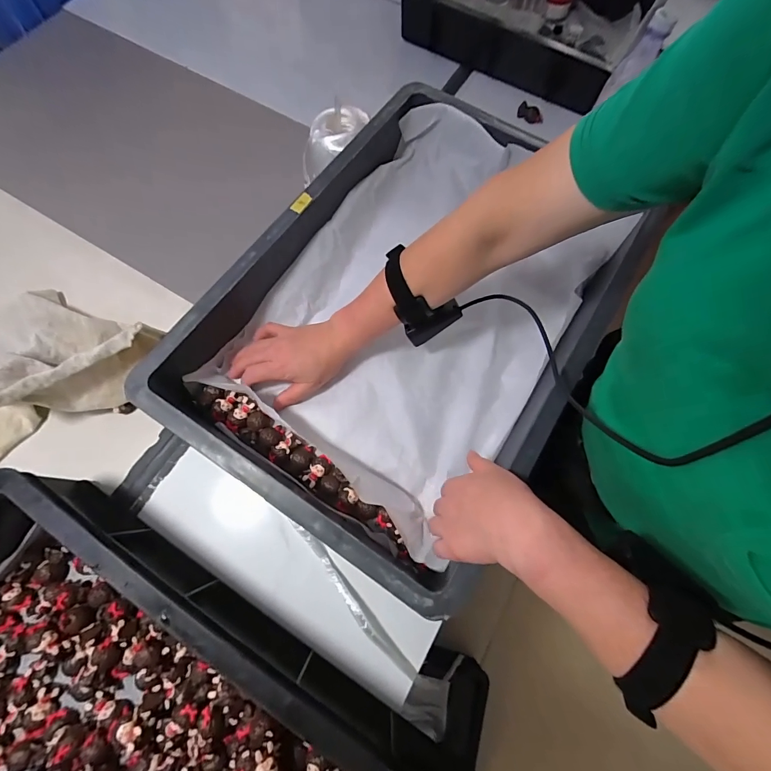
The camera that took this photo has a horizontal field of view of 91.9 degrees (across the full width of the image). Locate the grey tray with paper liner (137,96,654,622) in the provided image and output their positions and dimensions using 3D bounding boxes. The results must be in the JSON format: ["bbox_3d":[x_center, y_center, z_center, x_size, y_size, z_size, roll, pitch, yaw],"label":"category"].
[{"bbox_3d":[0.043,-0.103,0.485,0.398,0.114,0.575,31,73,13],"label":"grey tray with paper liner"}]

